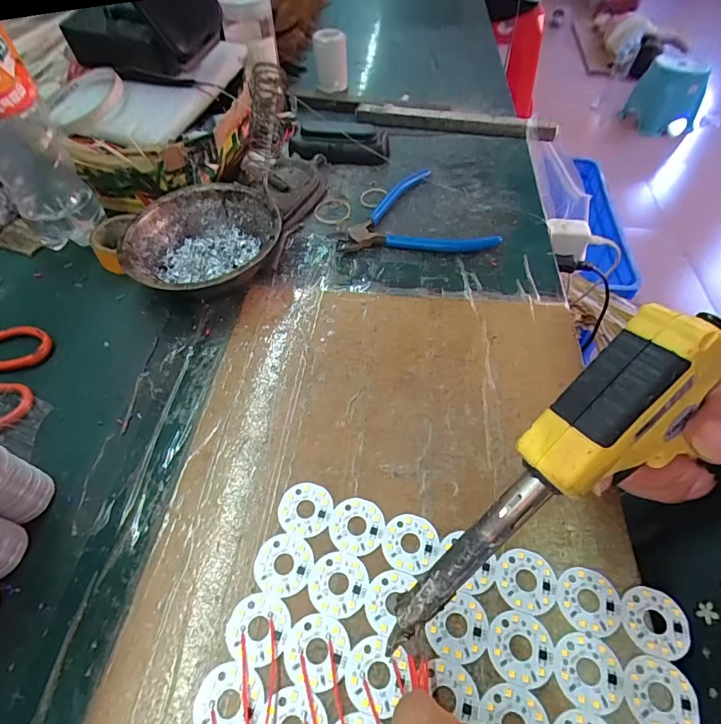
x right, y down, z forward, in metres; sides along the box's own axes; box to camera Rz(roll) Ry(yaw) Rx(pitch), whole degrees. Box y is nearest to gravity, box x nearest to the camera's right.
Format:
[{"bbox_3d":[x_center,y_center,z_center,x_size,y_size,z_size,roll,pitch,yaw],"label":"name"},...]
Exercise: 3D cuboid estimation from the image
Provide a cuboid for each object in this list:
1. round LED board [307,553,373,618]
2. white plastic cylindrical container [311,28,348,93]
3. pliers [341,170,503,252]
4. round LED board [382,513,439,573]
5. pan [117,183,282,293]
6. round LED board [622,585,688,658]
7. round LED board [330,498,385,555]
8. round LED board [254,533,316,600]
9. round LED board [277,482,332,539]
[{"bbox_3d":[-0.011,0.114,0.226,0.032,0.004,0.030,8,53,7],"label":"round LED board"},{"bbox_3d":[-0.040,-0.403,0.583,0.039,0.060,0.042,-9,53,-6],"label":"white plastic cylindrical container"},{"bbox_3d":[0.055,-0.147,0.427,0.138,0.012,0.114,-1,52,0],"label":"pliers"},{"bbox_3d":[0.027,0.098,0.239,0.030,0.004,0.030,0,52,0],"label":"round LED board"},{"bbox_3d":[-0.128,-0.094,0.367,0.121,0.044,0.122,-21,55,-15],"label":"pan"},{"bbox_3d":[0.144,0.126,0.215,0.029,0.004,0.030,12,53,10],"label":"round LED board"},{"bbox_3d":[-0.002,0.090,0.245,0.030,0.004,0.030,0,52,0],"label":"round LED board"},{"bbox_3d":[-0.041,0.107,0.232,0.030,0.004,0.030,0,52,0],"label":"round LED board"},{"bbox_3d":[-0.031,0.084,0.251,0.030,0.004,0.029,0,52,0],"label":"round LED board"}]

